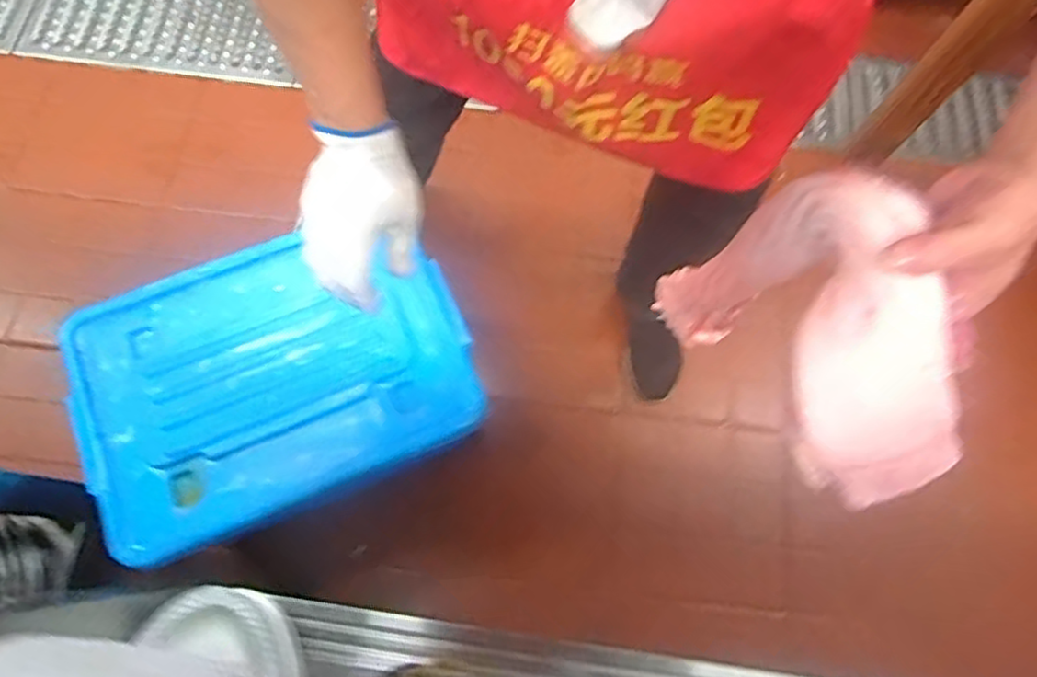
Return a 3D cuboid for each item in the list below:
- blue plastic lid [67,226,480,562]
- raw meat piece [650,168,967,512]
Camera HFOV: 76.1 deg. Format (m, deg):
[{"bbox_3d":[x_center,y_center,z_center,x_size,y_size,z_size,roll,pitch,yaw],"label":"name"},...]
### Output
[{"bbox_3d":[-0.322,0.045,0.868,0.492,0.025,0.344,-21,75,-6],"label":"blue plastic lid"},{"bbox_3d":[0.218,-0.015,0.579,0.088,0.390,0.222,-6,99,-2],"label":"raw meat piece"}]

